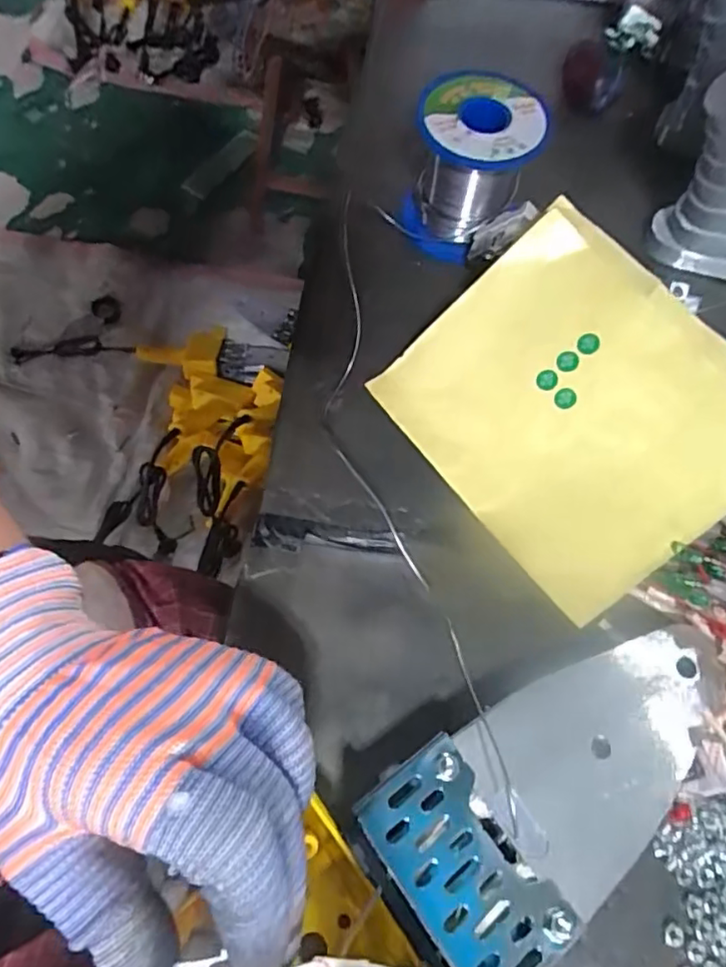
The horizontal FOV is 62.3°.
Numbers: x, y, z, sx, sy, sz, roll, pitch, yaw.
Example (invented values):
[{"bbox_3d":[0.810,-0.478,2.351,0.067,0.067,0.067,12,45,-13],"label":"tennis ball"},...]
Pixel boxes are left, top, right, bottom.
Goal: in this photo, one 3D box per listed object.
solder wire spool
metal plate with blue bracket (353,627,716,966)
[{"bbox_3d":[0.057,-0.167,0.323,0.064,0.067,0.069,14,69,3],"label":"solder wire spool"},{"bbox_3d":[0.080,0.110,0.228,0.147,0.025,0.076,-31,74,-13],"label":"metal plate with blue bracket"}]

